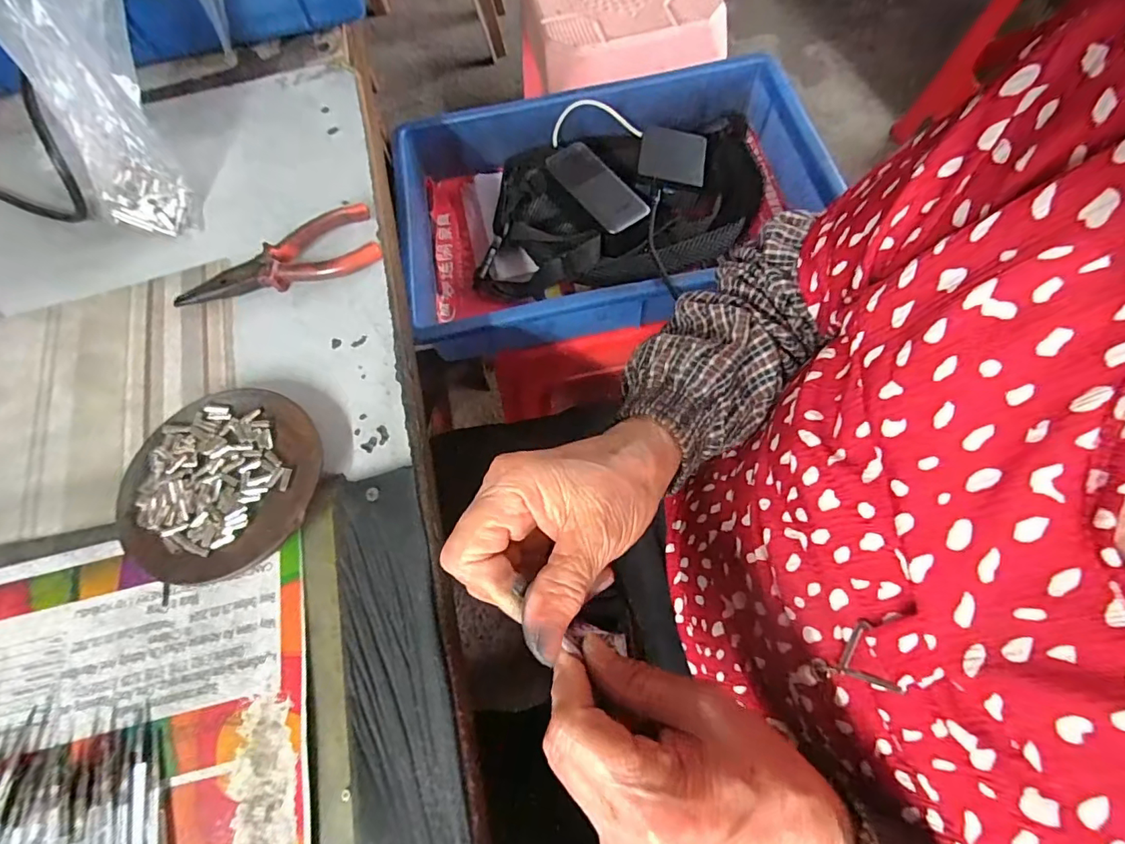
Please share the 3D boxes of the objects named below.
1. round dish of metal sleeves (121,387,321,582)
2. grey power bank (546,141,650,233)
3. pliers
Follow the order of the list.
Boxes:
[{"bbox_3d":[-0.200,0.035,0.297,0.113,0.019,0.112,-1,67,4],"label":"round dish of metal sleeves"},{"bbox_3d":[0.038,-0.254,0.539,0.051,0.017,0.125,-37,70,-11],"label":"grey power bank"},{"bbox_3d":[-0.204,-0.115,0.361,0.141,0.016,0.049,-18,67,-4],"label":"pliers"}]

